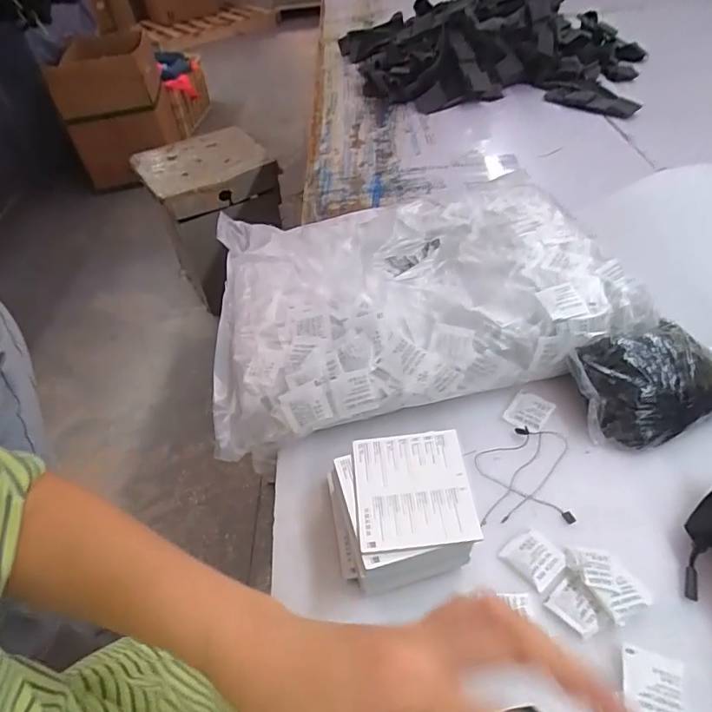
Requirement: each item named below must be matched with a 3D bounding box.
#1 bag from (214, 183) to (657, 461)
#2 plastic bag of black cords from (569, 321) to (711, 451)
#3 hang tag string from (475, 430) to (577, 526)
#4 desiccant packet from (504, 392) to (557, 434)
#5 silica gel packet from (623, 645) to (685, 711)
[{"bbox_3d":[0.047,-0.084,0.604,0.439,0.094,0.337,-11,45,-5],"label":"bag"},{"bbox_3d":[0.292,0.023,0.492,0.152,0.067,0.096,-14,46,-8],"label":"plastic bag of black cords"},{"bbox_3d":[0.157,0.110,0.472,0.088,0.004,0.098,0,45,6],"label":"hang tag string"},{"bbox_3d":[0.175,0.056,0.518,0.037,0.004,0.045,29,55,30],"label":"desiccant packet"},{"bbox_3d":[0.203,0.224,0.346,0.038,0.004,0.042,11,48,16],"label":"silica gel packet"}]

